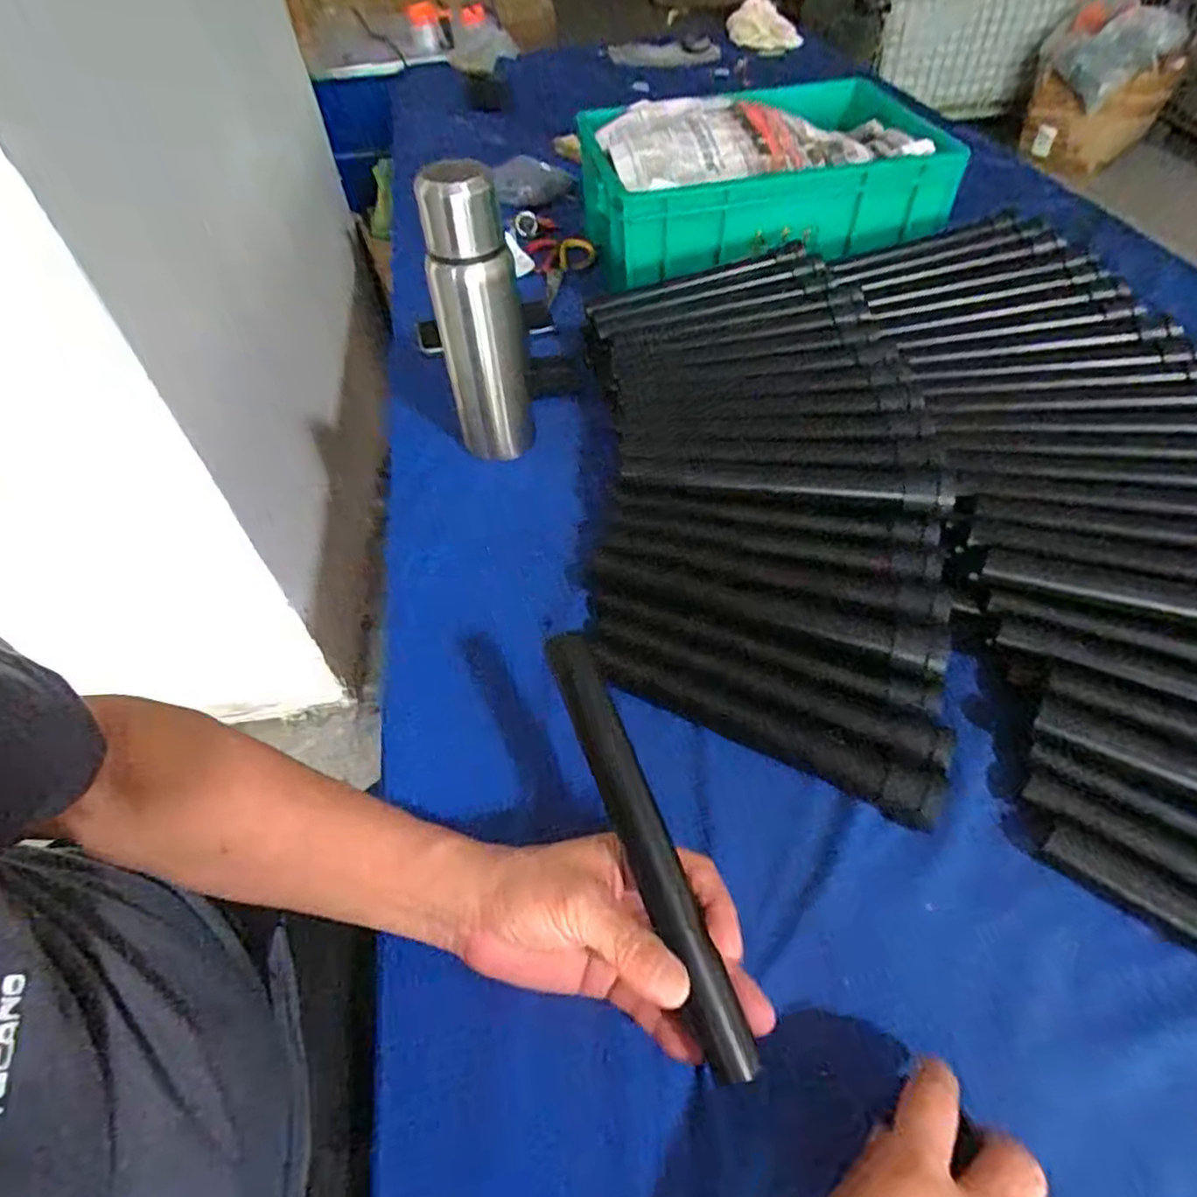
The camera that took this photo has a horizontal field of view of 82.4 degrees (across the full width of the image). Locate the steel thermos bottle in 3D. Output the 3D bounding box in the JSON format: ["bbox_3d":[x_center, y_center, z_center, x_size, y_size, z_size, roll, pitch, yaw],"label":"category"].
[{"bbox_3d":[-0.106,-0.244,0.613,0.071,0.261,0.064,-11,51,-6],"label":"steel thermos bottle"}]

